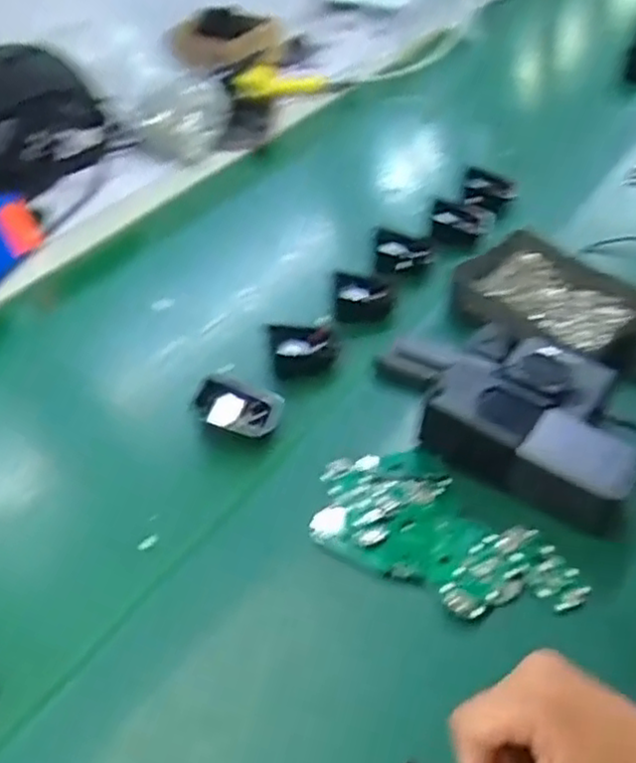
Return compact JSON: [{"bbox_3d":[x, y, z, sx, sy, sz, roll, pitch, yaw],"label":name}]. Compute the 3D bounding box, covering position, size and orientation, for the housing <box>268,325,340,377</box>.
[{"bbox_3d":[-0.012,-0.029,0.659,0.057,0.035,0.045,-11,42,-7],"label":"housing"}]

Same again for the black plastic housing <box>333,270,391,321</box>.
[{"bbox_3d":[0.043,-0.083,0.706,0.055,0.021,0.057,-1,42,3],"label":"black plastic housing"}]

